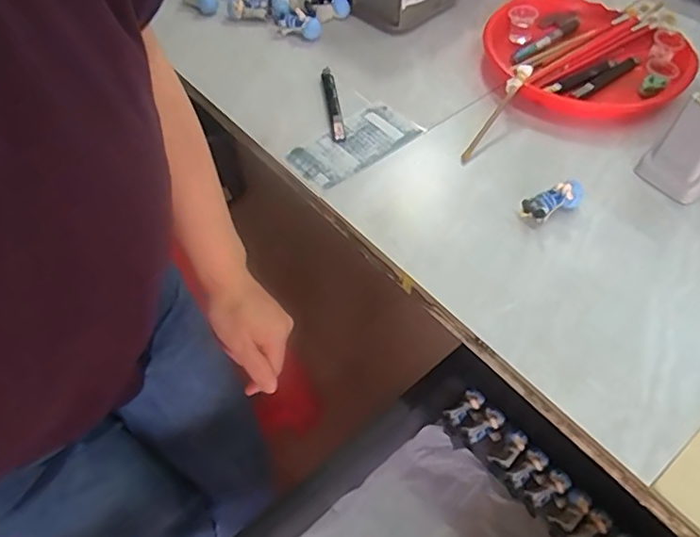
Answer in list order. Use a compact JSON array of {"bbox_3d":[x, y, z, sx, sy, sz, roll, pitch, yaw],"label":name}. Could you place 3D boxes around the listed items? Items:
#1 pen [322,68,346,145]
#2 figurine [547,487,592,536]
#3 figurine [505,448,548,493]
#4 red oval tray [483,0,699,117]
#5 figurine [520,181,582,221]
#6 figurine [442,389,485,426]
[{"bbox_3d":[-0.021,-0.201,0.699,0.015,0.010,0.139,-6,52,-5],"label":"pen"},{"bbox_3d":[0.250,0.281,0.661,0.057,0.025,0.033,-37,61,-22],"label":"figurine"},{"bbox_3d":[0.209,0.241,0.681,0.060,0.014,0.026,-41,61,-11],"label":"figurine"},{"bbox_3d":[0.285,-0.262,0.716,0.246,0.050,0.241,37,60,25],"label":"red oval tray"},{"bbox_3d":[0.204,-0.067,0.577,0.062,0.025,0.023,-23,53,5],"label":"figurine"},{"bbox_3d":[0.145,0.176,0.723,0.054,0.014,0.026,-36,61,-21],"label":"figurine"}]

